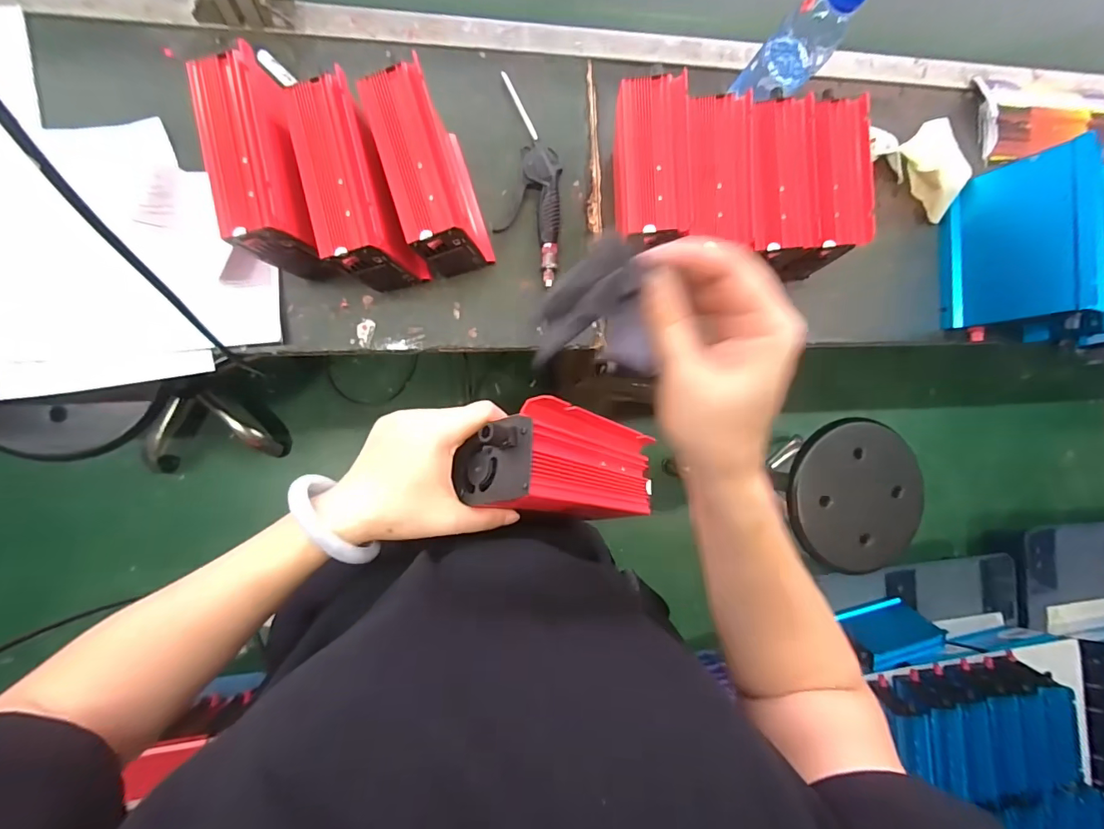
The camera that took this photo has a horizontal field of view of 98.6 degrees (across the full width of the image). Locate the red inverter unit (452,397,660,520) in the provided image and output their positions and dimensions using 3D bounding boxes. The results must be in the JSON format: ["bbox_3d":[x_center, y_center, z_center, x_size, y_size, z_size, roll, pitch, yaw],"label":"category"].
[{"bbox_3d":[0.018,0.039,0.383,0.174,0.066,0.083,13,87,-44],"label":"red inverter unit"}]

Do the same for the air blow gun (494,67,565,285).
[{"bbox_3d":[-0.026,-0.298,0.609,0.083,0.022,0.249,4,89,-10],"label":"air blow gun"}]

